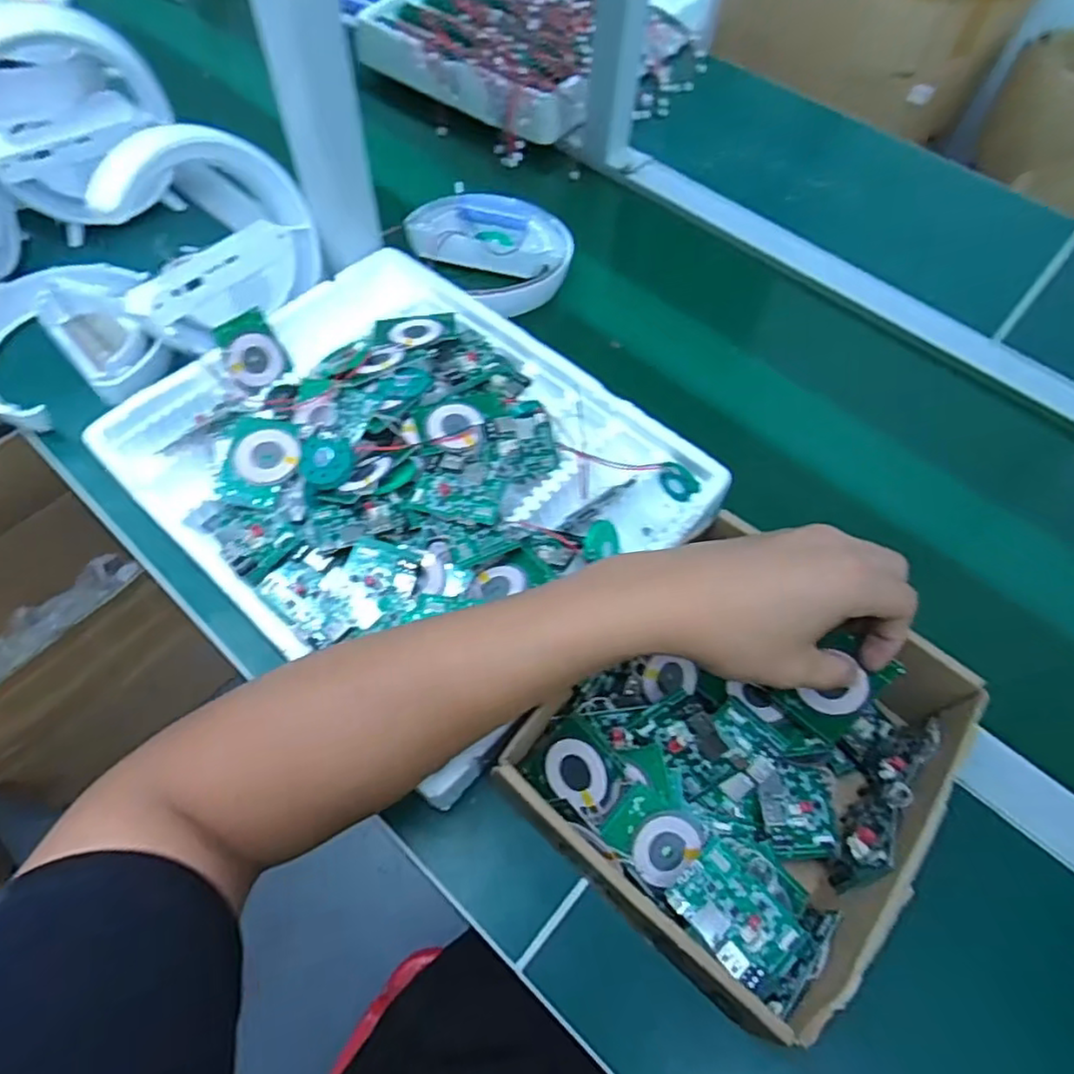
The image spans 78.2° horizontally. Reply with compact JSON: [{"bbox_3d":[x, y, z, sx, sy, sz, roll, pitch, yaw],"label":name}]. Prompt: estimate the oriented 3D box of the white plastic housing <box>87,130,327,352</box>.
[{"bbox_3d":[-0.229,-0.215,0.468,0.065,0.110,0.144,29,62,14],"label":"white plastic housing"}]

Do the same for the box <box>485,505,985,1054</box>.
[{"bbox_3d":[0.111,0.119,0.371,0.184,0.072,0.207,38,64,18],"label":"box"}]

